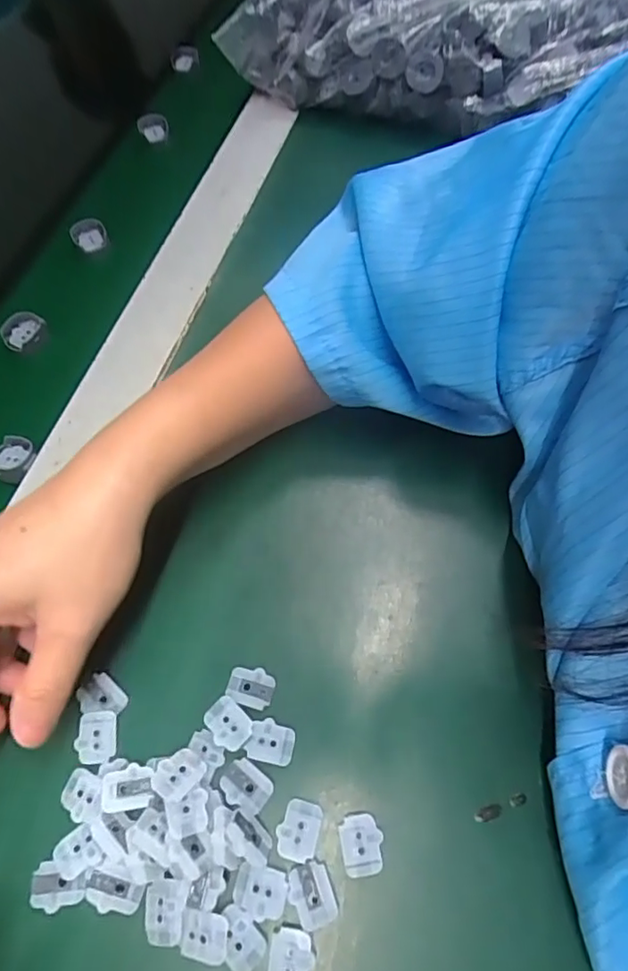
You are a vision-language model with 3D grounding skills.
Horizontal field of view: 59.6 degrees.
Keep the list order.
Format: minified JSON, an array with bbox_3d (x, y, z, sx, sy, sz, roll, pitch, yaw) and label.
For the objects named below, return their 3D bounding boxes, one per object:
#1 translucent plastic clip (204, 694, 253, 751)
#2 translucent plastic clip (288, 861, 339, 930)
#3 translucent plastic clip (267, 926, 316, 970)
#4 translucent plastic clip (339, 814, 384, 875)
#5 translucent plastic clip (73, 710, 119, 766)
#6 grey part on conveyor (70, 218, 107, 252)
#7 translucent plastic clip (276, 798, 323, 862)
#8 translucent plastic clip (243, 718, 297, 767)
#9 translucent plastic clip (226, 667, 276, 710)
[{"bbox_3d":[-0.039,0.106,0.246,0.016,0.004,0.022,-41,69,-17],"label":"translucent plastic clip"},{"bbox_3d":[-0.001,0.164,0.220,0.017,0.004,0.021,-18,64,-7],"label":"translucent plastic clip"},{"bbox_3d":[-0.009,0.183,0.209,0.017,0.004,0.021,7,63,6],"label":"translucent plastic clip"},{"bbox_3d":[0.020,0.148,0.226,0.017,0.004,0.021,-9,63,-2],"label":"translucent plastic clip"},{"bbox_3d":[-0.098,0.113,0.248,0.016,0.005,0.021,-4,63,0],"label":"translucent plastic clip"},{"bbox_3d":[-0.172,-0.191,0.416,0.024,0.018,0.018,-7,63,-1],"label":"grey part on conveyor"},{"bbox_3d":[-0.006,0.144,0.229,0.016,0.004,0.022,11,64,8],"label":"translucent plastic clip"},{"bbox_3d":[-0.019,0.114,0.245,0.020,0.006,0.017,8,63,6],"label":"translucent plastic clip"},{"bbox_3d":[-0.029,0.093,0.255,0.021,0.004,0.016,15,64,10],"label":"translucent plastic clip"}]

